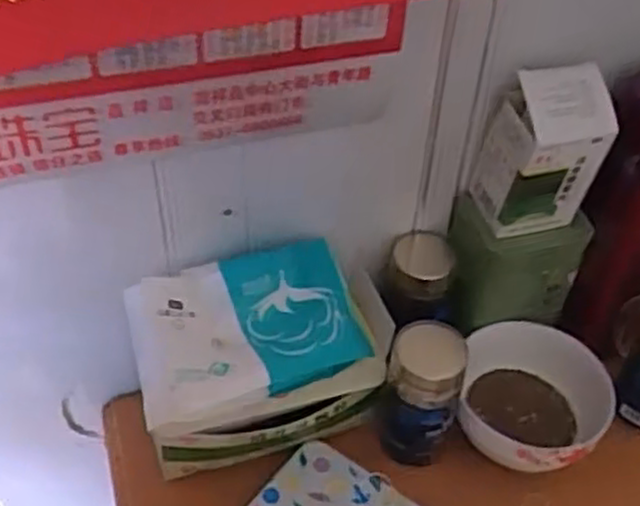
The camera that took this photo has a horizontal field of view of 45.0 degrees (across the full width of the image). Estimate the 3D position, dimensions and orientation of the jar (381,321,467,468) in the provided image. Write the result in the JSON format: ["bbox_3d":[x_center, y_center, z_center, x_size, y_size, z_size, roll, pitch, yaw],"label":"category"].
[{"bbox_3d":[0.069,0.094,0.524,0.045,0.095,0.045,1,45,-1],"label":"jar"}]

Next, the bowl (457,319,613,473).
[{"bbox_3d":[0.159,0.111,0.564,0.113,0.058,0.112,1,45,-1],"label":"bowl"}]

